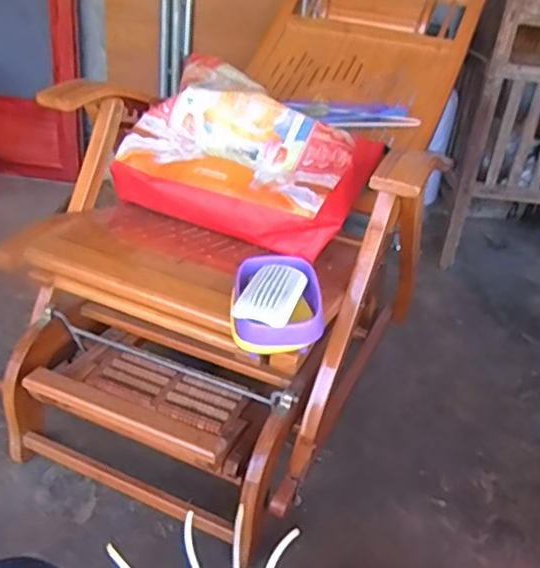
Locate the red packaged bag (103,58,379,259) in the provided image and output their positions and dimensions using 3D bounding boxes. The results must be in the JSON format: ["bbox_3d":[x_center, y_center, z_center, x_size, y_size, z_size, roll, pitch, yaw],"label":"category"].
[{"bbox_3d":[-0.030,-0.233,1.107,0.417,0.212,0.282,17,30,18],"label":"red packaged bag"}]

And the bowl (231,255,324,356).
[{"bbox_3d":[0.007,0.024,0.767,0.112,0.065,0.144,4,29,-4],"label":"bowl"}]

